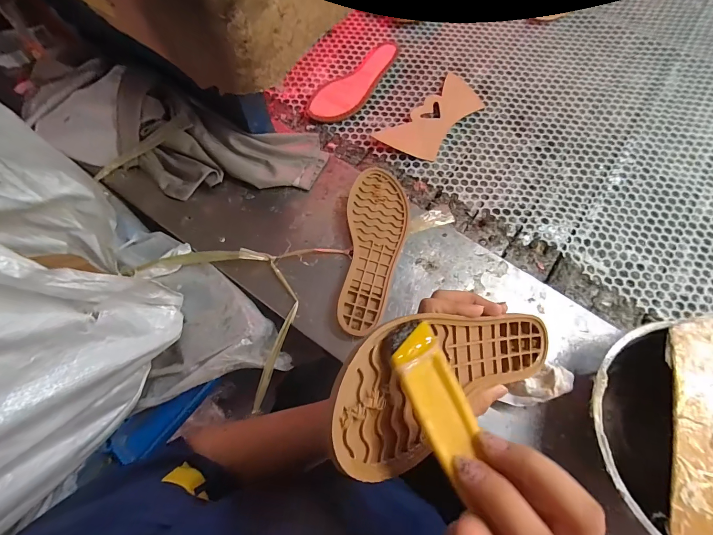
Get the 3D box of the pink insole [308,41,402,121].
[{"bbox_3d":[0.001,-0.323,0.583,0.077,0.014,0.215,36,74,13],"label":"pink insole"}]

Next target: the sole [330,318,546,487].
[{"bbox_3d":[0.075,0.067,0.241,0.225,0.015,0.082,-12,88,-39],"label":"sole"}]

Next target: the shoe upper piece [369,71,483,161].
[{"bbox_3d":[0.133,-0.248,0.558,0.189,0.006,0.094,-43,76,-15],"label":"shoe upper piece"}]

